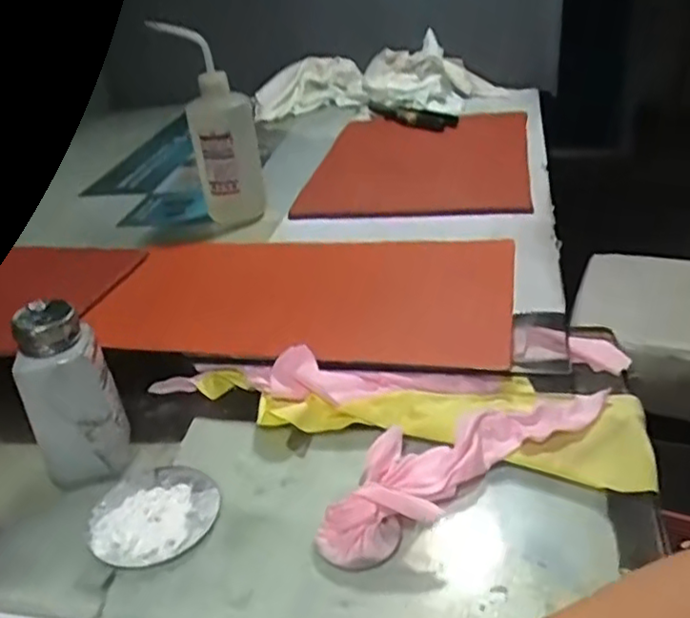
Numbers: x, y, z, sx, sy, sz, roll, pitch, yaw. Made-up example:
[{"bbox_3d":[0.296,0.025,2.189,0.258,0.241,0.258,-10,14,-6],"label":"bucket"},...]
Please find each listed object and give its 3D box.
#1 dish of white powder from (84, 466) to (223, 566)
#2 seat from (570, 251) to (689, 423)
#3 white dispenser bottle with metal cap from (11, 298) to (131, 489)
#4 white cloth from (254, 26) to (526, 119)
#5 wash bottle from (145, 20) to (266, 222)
[{"bbox_3d":[-0.127,0.133,0.449,0.082,0.004,0.084,-4,30,2],"label":"dish of white powder"},{"bbox_3d":[0.509,0.041,1.033,0.297,0.143,0.267,12,35,27],"label":"seat"},{"bbox_3d":[-0.186,0.061,0.464,0.058,0.127,0.045,-12,31,-11],"label":"white dispenser bottle with metal cap"},{"bbox_3d":[0.061,-0.404,1.219,0.462,0.085,0.195,-3,30,5],"label":"white cloth"},{"bbox_3d":[-0.142,-0.203,0.774,0.087,0.227,0.058,7,33,21],"label":"wash bottle"}]

